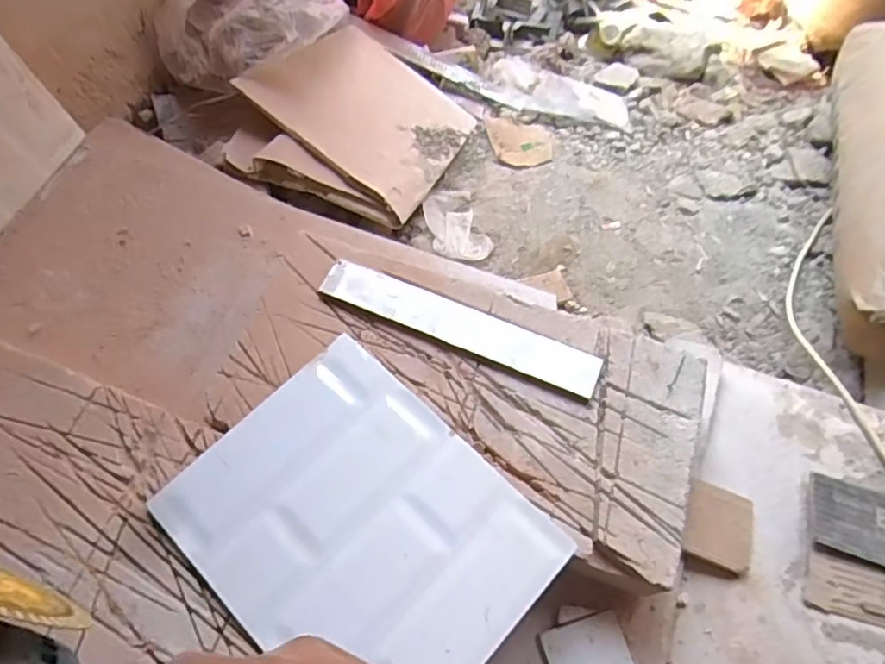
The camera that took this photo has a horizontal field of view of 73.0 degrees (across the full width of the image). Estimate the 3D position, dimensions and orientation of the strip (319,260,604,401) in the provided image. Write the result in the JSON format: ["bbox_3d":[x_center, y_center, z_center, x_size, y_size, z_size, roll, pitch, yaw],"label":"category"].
[{"bbox_3d":[0.015,-0.007,0.514,0.243,0.010,0.043,21,63,10],"label":"strip"}]

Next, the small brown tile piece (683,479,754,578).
[{"bbox_3d":[0.236,0.168,0.512,0.054,0.018,0.065,18,62,7],"label":"small brown tile piece"}]

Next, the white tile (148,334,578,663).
[{"bbox_3d":[-0.060,0.139,0.431,0.245,0.011,0.194,41,68,19],"label":"white tile"}]

